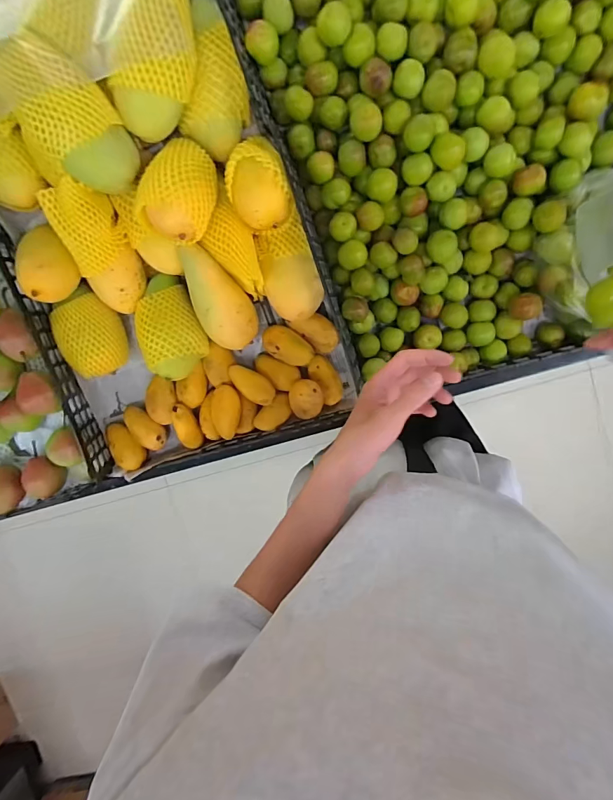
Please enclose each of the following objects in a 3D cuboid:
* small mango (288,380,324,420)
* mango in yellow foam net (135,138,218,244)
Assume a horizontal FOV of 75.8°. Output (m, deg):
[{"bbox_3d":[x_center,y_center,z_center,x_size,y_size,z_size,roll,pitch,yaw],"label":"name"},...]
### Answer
[{"bbox_3d":[0.000,-0.001,0.593,0.049,0.038,0.059,-14,95,8],"label":"small mango"},{"bbox_3d":[-0.157,-0.259,0.484,0.081,0.067,0.119,16,98,5],"label":"mango in yellow foam net"}]

